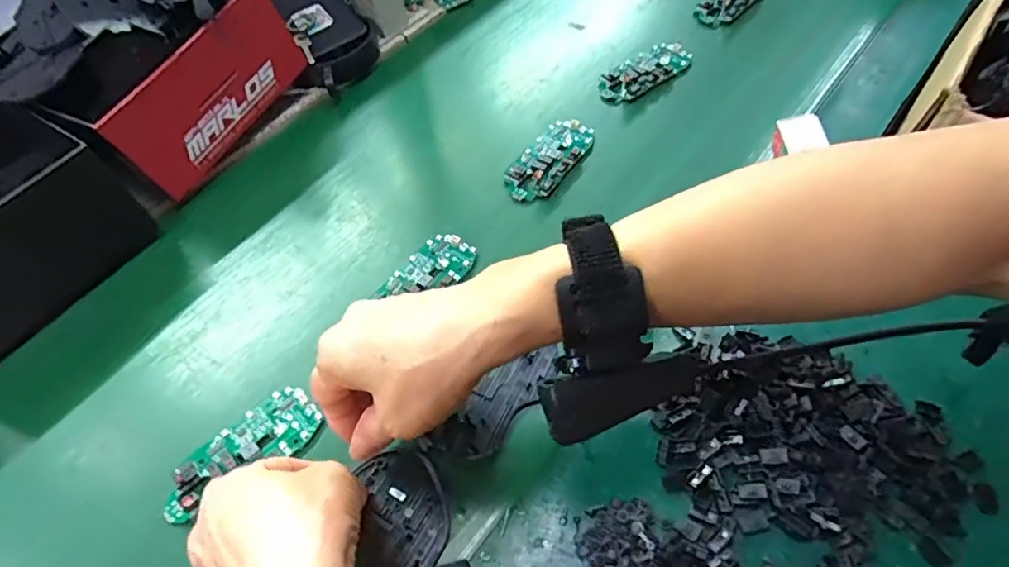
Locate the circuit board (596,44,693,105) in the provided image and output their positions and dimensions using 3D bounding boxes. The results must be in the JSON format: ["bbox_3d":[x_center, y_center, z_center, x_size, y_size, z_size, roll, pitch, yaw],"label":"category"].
[{"bbox_3d":[0.133,-0.206,0.544,0.101,0.012,0.044,-35,58,-20],"label":"circuit board"}]

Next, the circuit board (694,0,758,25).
[{"bbox_3d":[0.250,-0.315,0.622,0.047,0.017,0.112,33,62,26],"label":"circuit board"}]

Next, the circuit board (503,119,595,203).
[{"bbox_3d":[0.038,-0.108,0.481,0.047,0.009,0.097,29,60,24],"label":"circuit board"}]

